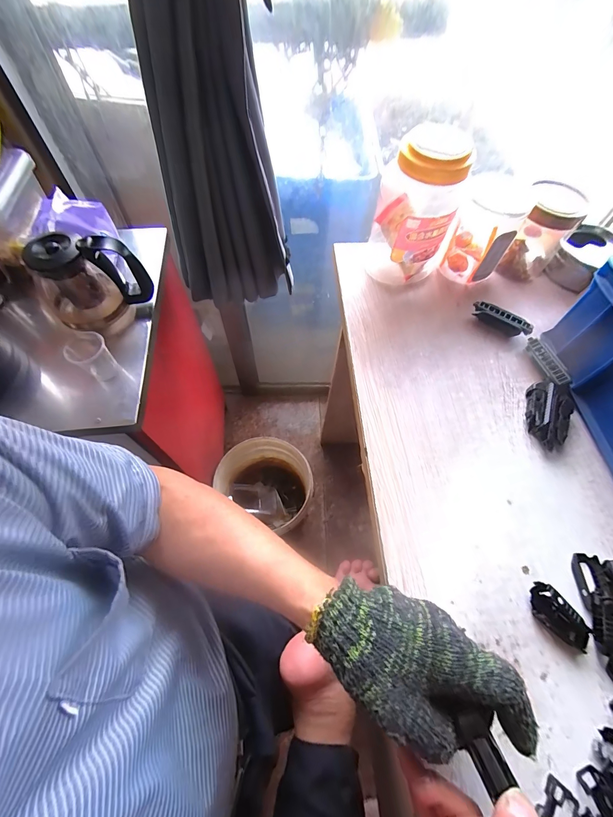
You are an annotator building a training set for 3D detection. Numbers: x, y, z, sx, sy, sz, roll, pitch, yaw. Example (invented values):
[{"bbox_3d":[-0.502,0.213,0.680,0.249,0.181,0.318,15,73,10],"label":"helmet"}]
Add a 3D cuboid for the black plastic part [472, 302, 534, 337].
[{"bbox_3d":[0.267,-0.121,0.450,0.078,0.027,0.016,35,66,15],"label":"black plastic part"}]

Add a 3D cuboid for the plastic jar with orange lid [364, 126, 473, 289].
[{"bbox_3d":[0.144,-0.261,0.437,0.101,0.181,0.092,14,63,5],"label":"plastic jar with orange lid"}]

